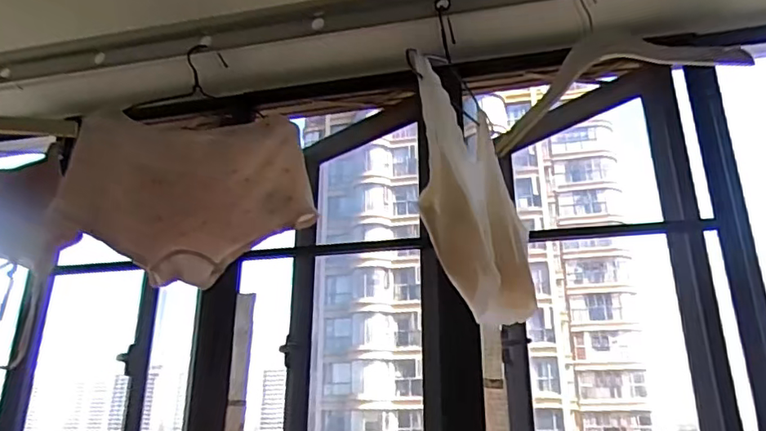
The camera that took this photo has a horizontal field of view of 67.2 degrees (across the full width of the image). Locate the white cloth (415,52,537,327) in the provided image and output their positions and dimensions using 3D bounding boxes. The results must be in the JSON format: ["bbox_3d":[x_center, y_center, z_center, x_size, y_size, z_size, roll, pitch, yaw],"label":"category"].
[{"bbox_3d":[0.124,-0.018,0.686,0.054,0.282,0.247,-13,-23,29],"label":"white cloth"}]

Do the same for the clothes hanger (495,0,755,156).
[{"bbox_3d":[0.269,-0.198,0.718,0.293,0.156,0.046,-17,-26,36],"label":"clothes hanger"}]

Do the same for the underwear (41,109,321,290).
[{"bbox_3d":[-0.251,-0.032,0.762,0.300,0.232,0.075,9,-23,-25],"label":"underwear"}]

